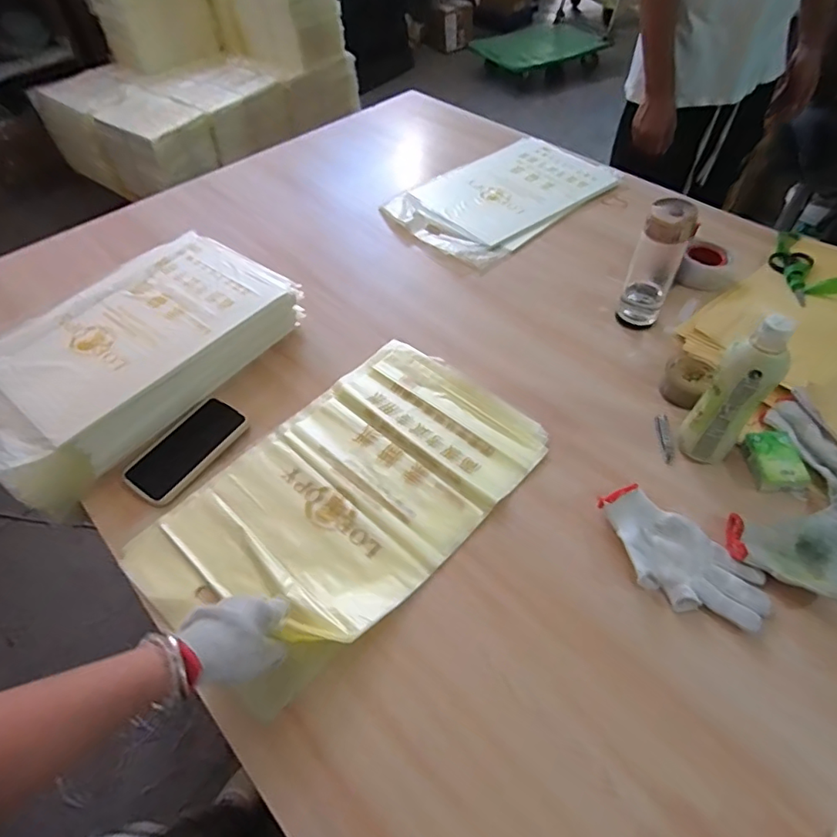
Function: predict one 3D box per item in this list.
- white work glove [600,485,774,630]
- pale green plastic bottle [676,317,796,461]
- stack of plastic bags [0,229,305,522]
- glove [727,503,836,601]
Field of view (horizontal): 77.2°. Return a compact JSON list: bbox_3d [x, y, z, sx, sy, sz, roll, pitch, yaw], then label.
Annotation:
[{"bbox_3d":[0.292,0.158,0.588,0.101,0.030,0.189,-38,58,-24],"label":"white work glove"},{"bbox_3d":[0.369,-0.029,0.613,0.063,0.199,0.051,31,61,22],"label":"pale green plastic bottle"},{"bbox_3d":[-0.446,-0.098,0.806,0.279,0.129,0.485,31,61,23],"label":"stack of plastic bags"},{"bbox_3d":[0.455,0.148,0.590,0.187,0.024,0.107,-7,51,-1],"label":"glove"}]

